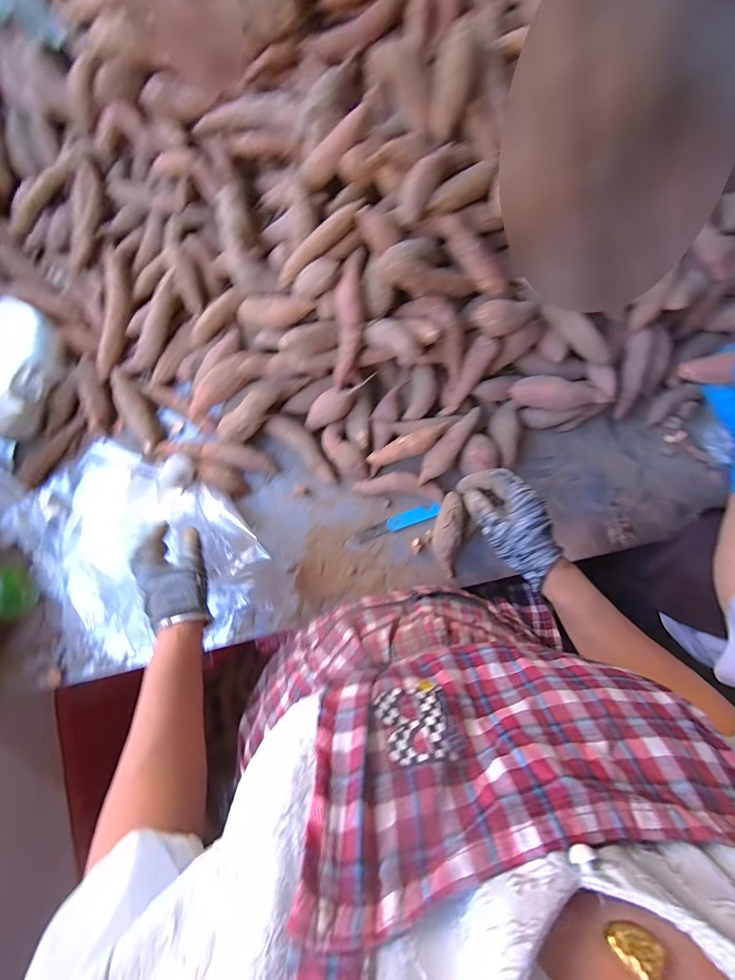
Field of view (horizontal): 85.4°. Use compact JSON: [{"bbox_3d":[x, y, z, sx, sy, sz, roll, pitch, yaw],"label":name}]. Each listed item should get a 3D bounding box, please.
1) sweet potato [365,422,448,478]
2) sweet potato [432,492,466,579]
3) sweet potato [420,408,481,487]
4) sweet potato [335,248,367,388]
[{"bbox_3d":[0.052,-0.055,0.535,0.117,0.025,0.028,-26,80,15],"label":"sweet potato"},{"bbox_3d":[0.110,0.063,0.543,0.041,0.038,0.115,3,96,-1],"label":"sweet potato"},{"bbox_3d":[0.113,-0.060,0.543,0.033,0.028,0.126,40,81,6],"label":"sweet potato"},{"bbox_3d":[-0.023,-0.210,0.506,0.038,0.038,0.157,7,110,0],"label":"sweet potato"}]

